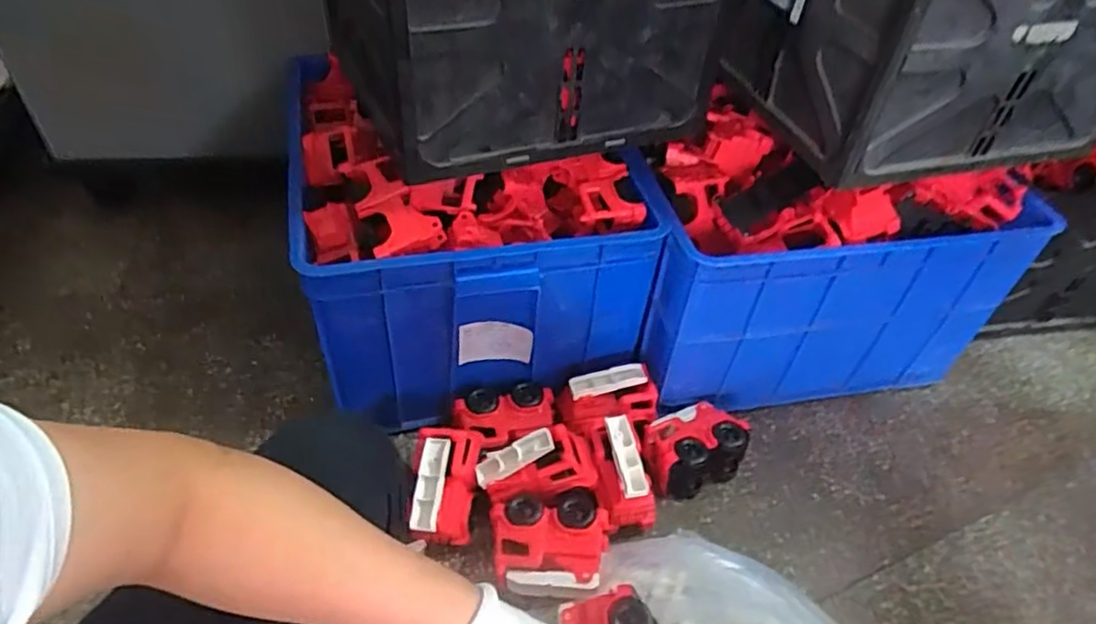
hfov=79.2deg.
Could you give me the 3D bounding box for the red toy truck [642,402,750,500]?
[{"bbox_3d":[0.220,0.207,1.029,0.156,0.087,0.119,-15,48,-21],"label":"red toy truck"}]

